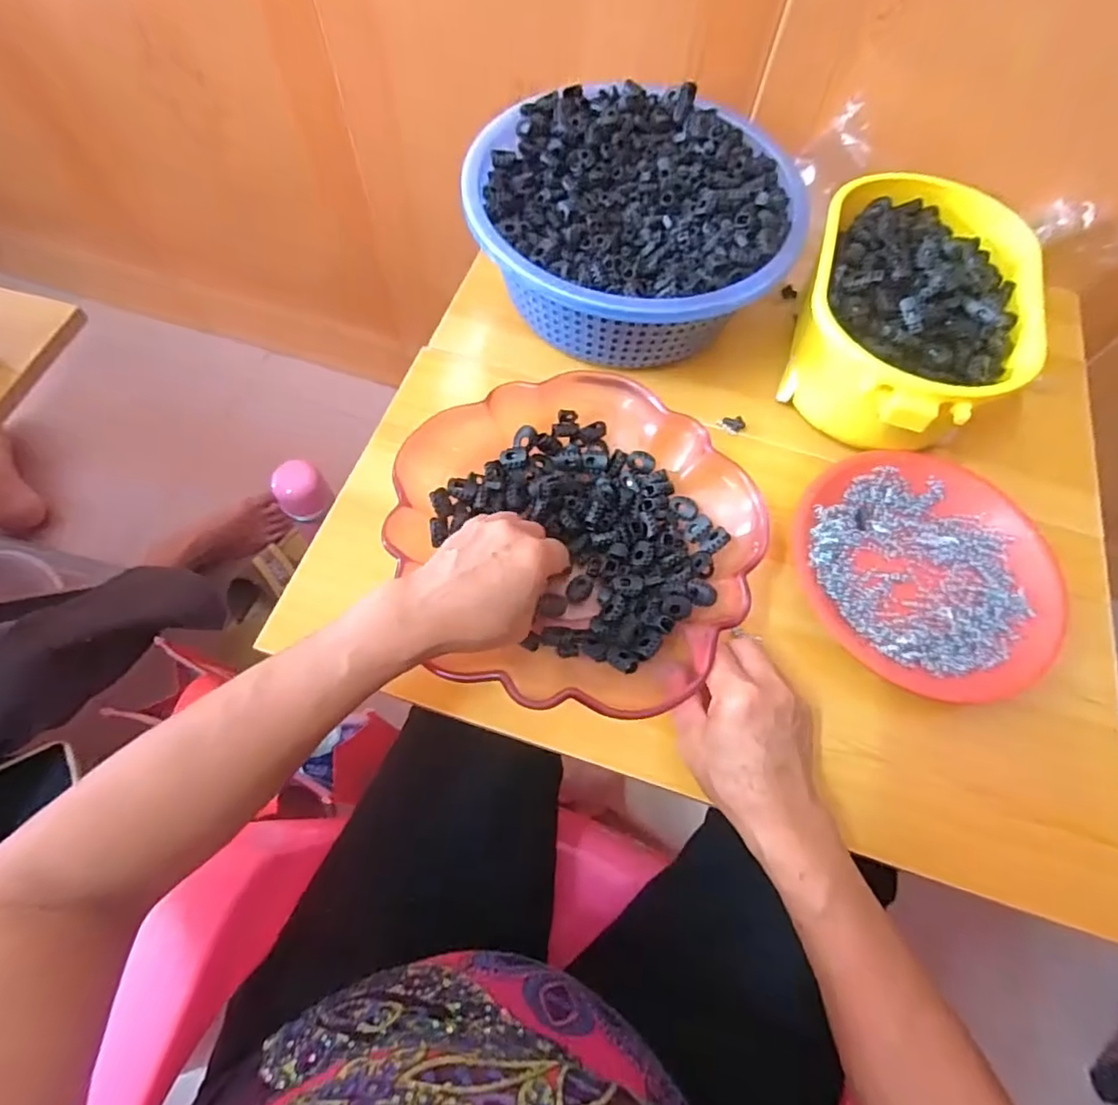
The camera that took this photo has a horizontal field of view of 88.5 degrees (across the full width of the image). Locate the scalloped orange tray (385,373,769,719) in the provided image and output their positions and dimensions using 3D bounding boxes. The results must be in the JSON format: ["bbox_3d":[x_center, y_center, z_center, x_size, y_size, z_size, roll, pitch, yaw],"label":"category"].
[{"bbox_3d":[0.016,-0.010,0.406,0.227,0.058,0.239,-32,71,-16],"label":"scalloped orange tray"}]

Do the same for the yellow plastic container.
[{"bbox_3d":[0.283,-0.192,0.476,0.165,0.085,0.249,17,66,5],"label":"yellow plastic container"}]

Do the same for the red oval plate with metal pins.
[{"bbox_3d":[0.278,0.014,0.438,0.182,0.026,0.192,-10,66,-7],"label":"red oval plate with metal pins"}]

